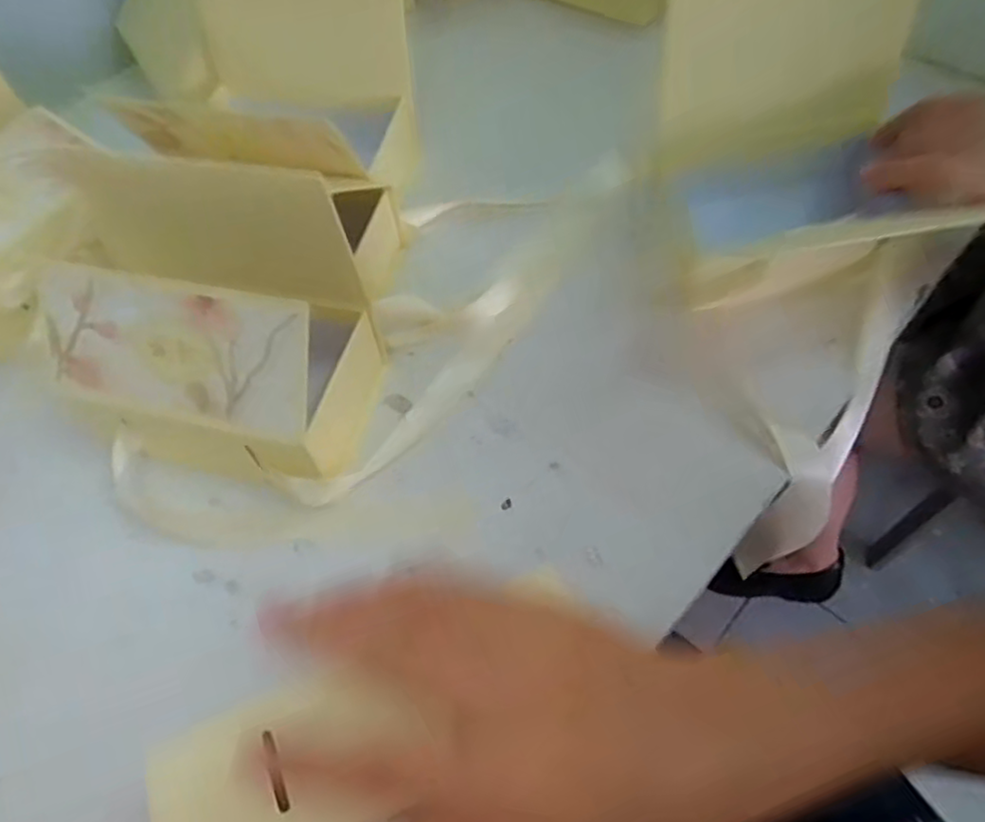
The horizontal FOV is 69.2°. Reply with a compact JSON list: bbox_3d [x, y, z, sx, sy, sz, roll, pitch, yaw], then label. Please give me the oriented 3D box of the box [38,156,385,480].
[{"bbox_3d":[-0.162,-0.042,0.407,0.156,0.142,0.102,10,58,11],"label":"box"}]

